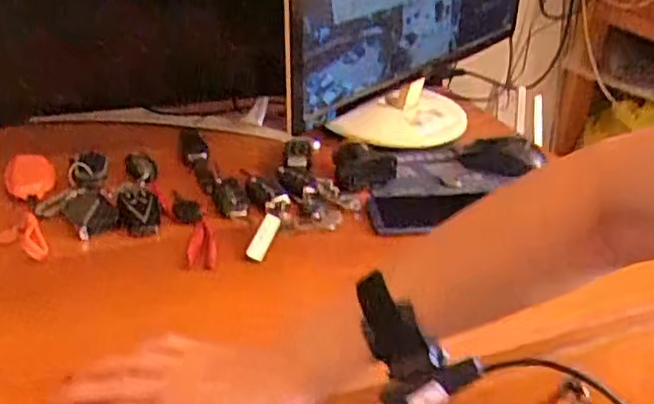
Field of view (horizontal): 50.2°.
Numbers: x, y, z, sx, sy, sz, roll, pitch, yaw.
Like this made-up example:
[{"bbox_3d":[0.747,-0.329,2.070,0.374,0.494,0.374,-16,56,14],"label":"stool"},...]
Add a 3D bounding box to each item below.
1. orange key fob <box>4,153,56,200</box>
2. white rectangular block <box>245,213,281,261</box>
[{"bbox_3d":[-0.337,-0.032,0.791,0.051,0.009,0.087,-6,39,-23],"label":"orange key fob"},{"bbox_3d":[-0.064,0.035,0.704,0.020,0.011,0.060,11,54,17],"label":"white rectangular block"}]

